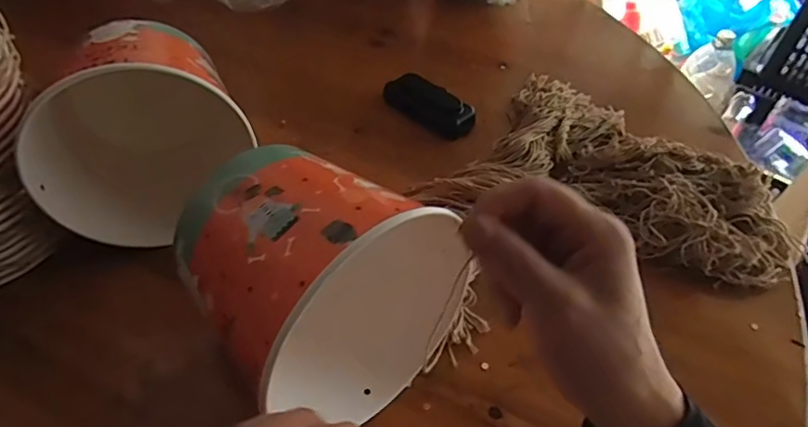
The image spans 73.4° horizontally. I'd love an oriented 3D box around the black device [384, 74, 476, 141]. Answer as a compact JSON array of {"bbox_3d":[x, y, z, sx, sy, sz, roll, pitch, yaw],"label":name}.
[{"bbox_3d":[0.028,-0.122,0.604,0.106,0.021,0.043,34,54,24],"label":"black device"}]

